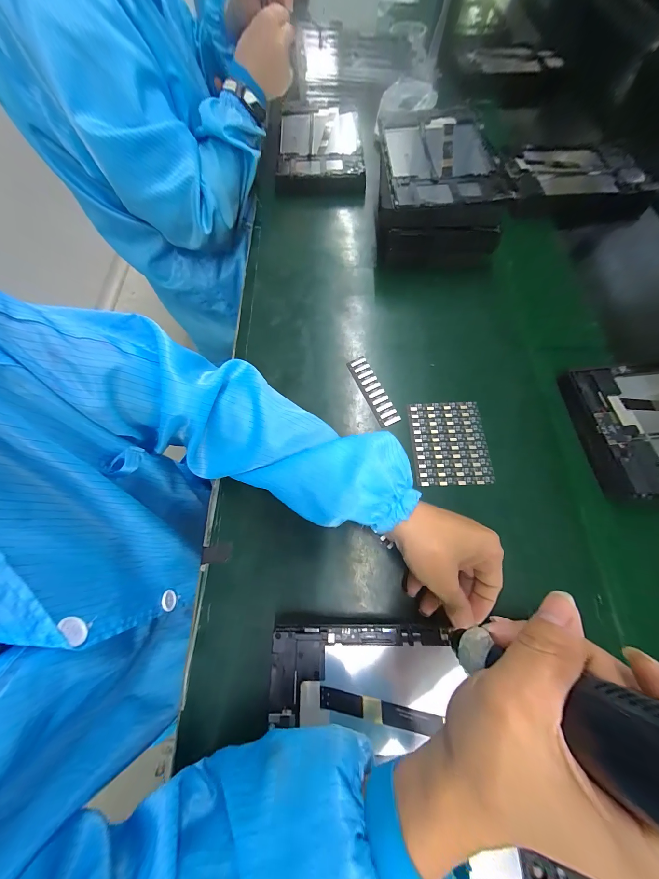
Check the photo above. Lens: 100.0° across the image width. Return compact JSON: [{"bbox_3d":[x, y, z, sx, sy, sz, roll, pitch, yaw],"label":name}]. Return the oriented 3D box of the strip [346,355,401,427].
[{"bbox_3d":[0.053,-0.060,0.338,0.025,0.005,0.098,-22,71,-8],"label":"strip"}]

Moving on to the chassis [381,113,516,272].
[{"bbox_3d":[0.150,-0.367,0.409,0.158,0.081,0.220,2,70,3],"label":"chassis"}]

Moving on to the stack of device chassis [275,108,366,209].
[{"bbox_3d":[-0.015,-0.513,0.492,0.146,0.034,0.218,1,69,0],"label":"stack of device chassis"}]

